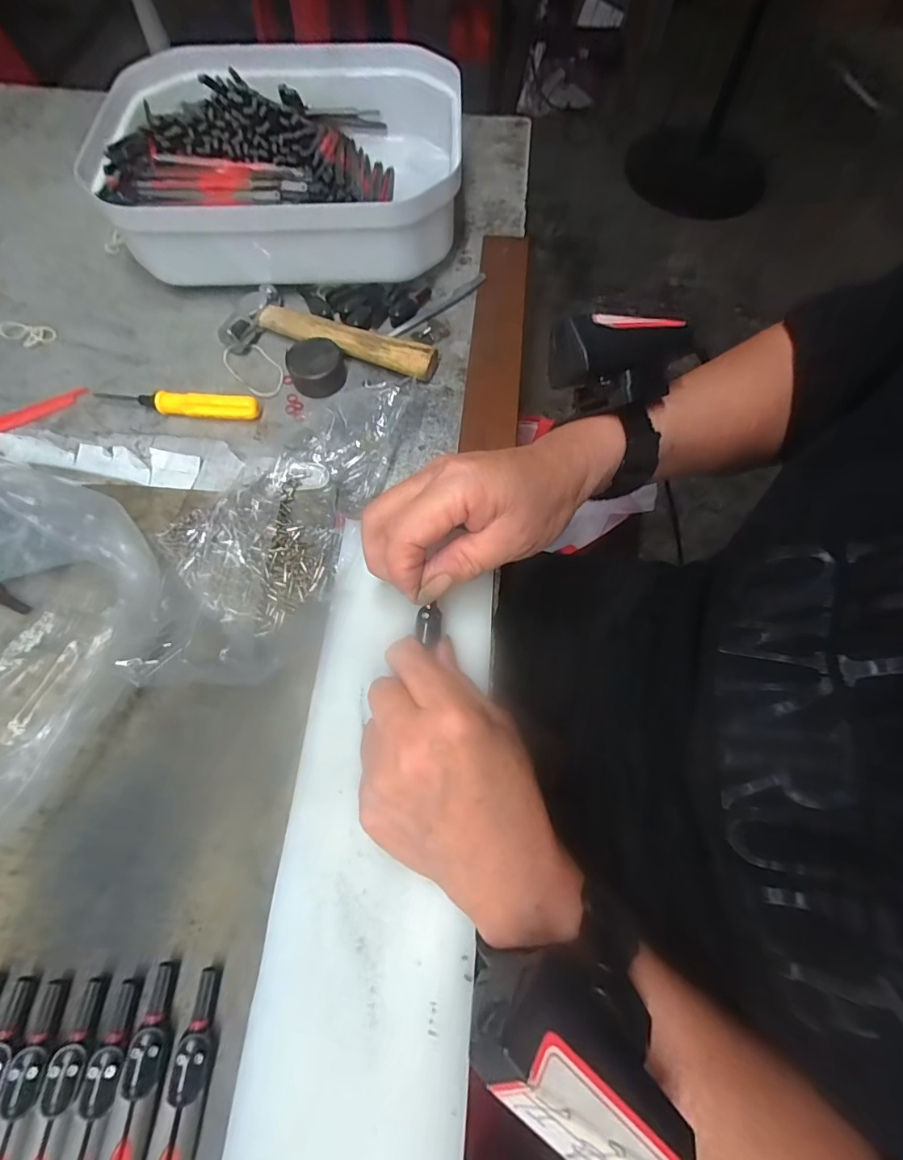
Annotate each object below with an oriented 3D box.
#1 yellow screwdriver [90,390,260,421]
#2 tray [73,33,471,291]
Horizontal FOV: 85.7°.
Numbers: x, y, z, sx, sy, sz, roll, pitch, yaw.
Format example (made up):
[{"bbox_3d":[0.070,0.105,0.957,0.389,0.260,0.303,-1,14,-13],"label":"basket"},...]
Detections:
[{"bbox_3d":[-0.191,-0.121,0.338,0.115,0.013,0.018,5,66,3],"label":"yellow screwdriver"},{"bbox_3d":[-0.129,-0.326,0.390,0.267,0.073,0.212,0,66,0],"label":"tray"}]

